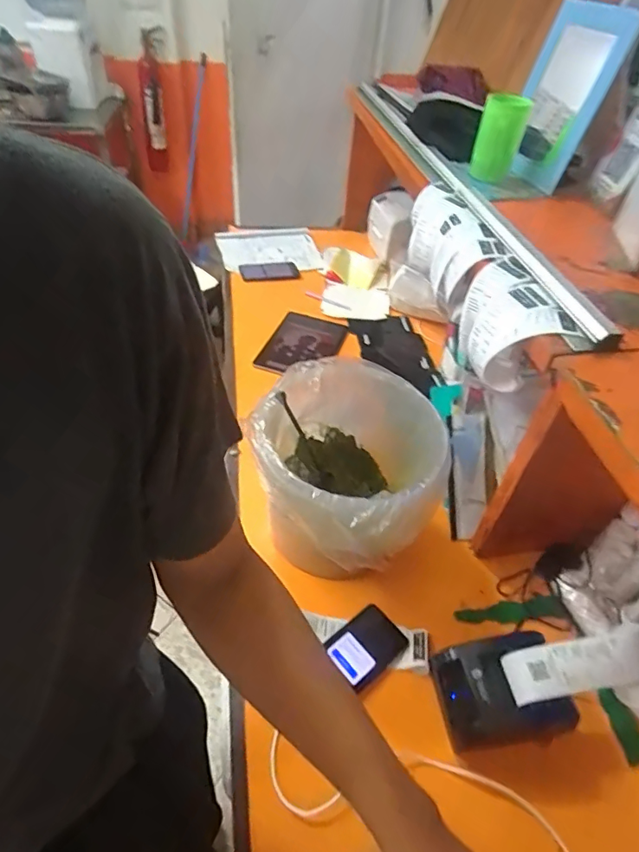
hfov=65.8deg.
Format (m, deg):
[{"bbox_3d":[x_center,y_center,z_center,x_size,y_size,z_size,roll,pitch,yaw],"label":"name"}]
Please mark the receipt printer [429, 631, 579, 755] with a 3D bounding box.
[{"bbox_3d":[0.228,0.337,0.641,0.146,0.084,0.142,-2,45,-7],"label":"receipt printer"}]

